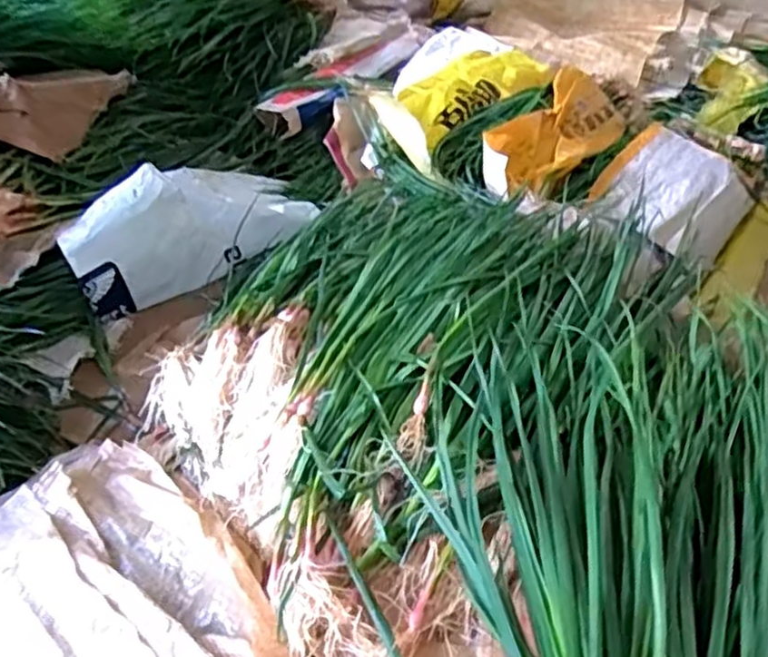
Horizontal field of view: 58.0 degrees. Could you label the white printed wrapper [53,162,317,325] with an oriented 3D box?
[{"bbox_3d":[-0.355,-0.162,1.293,0.447,0.279,0.119,-19,16,-28],"label":"white printed wrapper"}]

